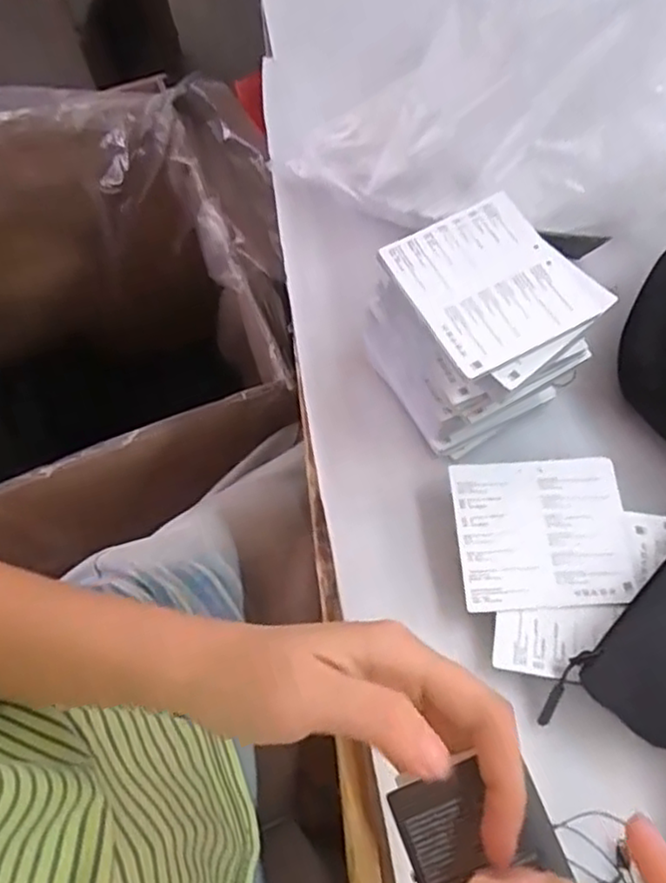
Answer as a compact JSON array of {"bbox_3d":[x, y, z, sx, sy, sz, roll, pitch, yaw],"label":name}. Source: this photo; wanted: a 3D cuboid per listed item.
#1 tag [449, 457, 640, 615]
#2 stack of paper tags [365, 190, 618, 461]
[{"bbox_3d":[0.123,0.054,0.407,0.099,0.004,0.087,-4,69,-2],"label":"tag"},{"bbox_3d":[0.090,-0.068,0.436,0.112,0.102,0.111,-32,68,-12],"label":"stack of paper tags"}]

